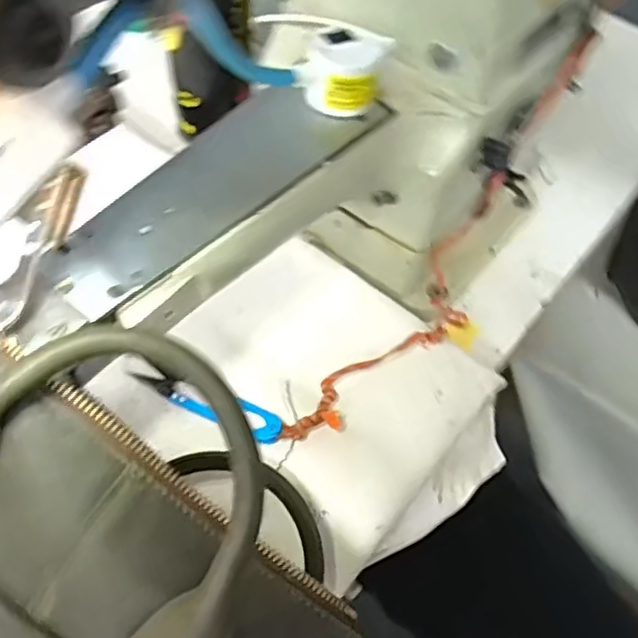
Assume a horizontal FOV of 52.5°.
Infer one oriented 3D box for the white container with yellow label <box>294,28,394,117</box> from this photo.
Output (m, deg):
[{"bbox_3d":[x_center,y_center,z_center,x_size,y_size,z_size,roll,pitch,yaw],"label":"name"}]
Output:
[{"bbox_3d":[0.013,-0.128,0.333,0.037,0.034,0.041,18,57,9],"label":"white container with yellow label"}]

